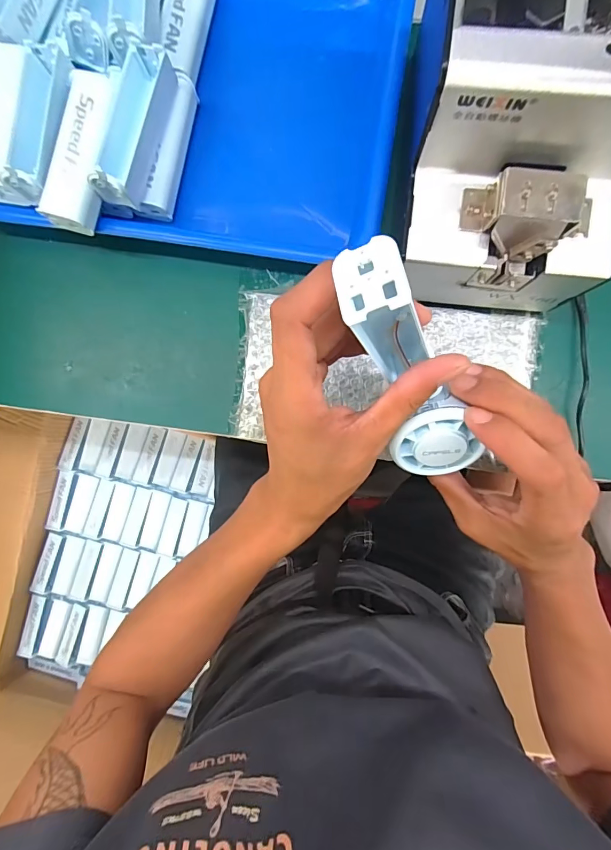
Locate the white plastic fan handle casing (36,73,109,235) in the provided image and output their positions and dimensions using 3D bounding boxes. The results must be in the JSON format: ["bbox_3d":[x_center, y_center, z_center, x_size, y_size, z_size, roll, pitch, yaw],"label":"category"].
[{"bbox_3d":[-0.159,-0.195,0.293,0.029,0.021,0.105,13,89,3],"label":"white plastic fan handle casing"}]

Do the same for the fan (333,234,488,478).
[{"bbox_3d":[0.052,-0.017,0.206,0.042,0.147,0.042,-39,52,1],"label":"fan"}]

